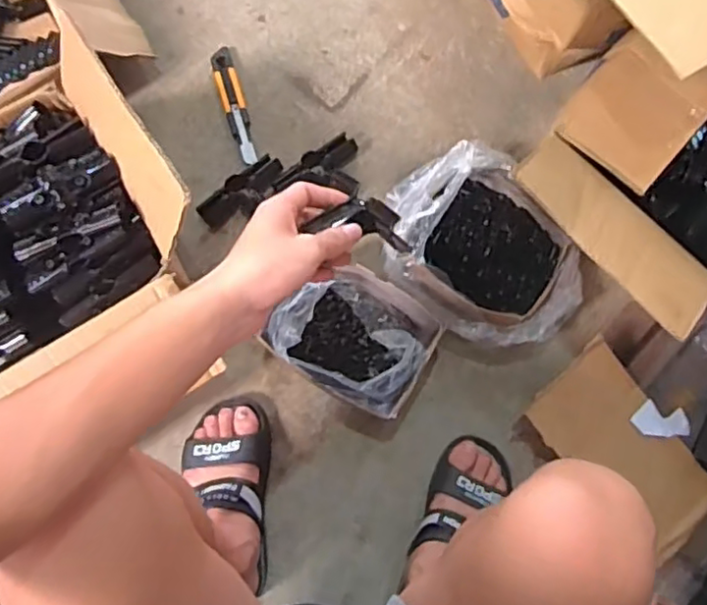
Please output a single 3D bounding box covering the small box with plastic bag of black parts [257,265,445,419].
[{"bbox_3d":[0.000,0.043,0.840,0.193,0.106,0.155,30,80,4],"label":"small box with plastic bag of black parts"}]

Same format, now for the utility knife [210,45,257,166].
[{"bbox_3d":[-0.177,-0.295,0.956,0.036,0.011,0.191,-16,80,-4],"label":"utility knife"}]

